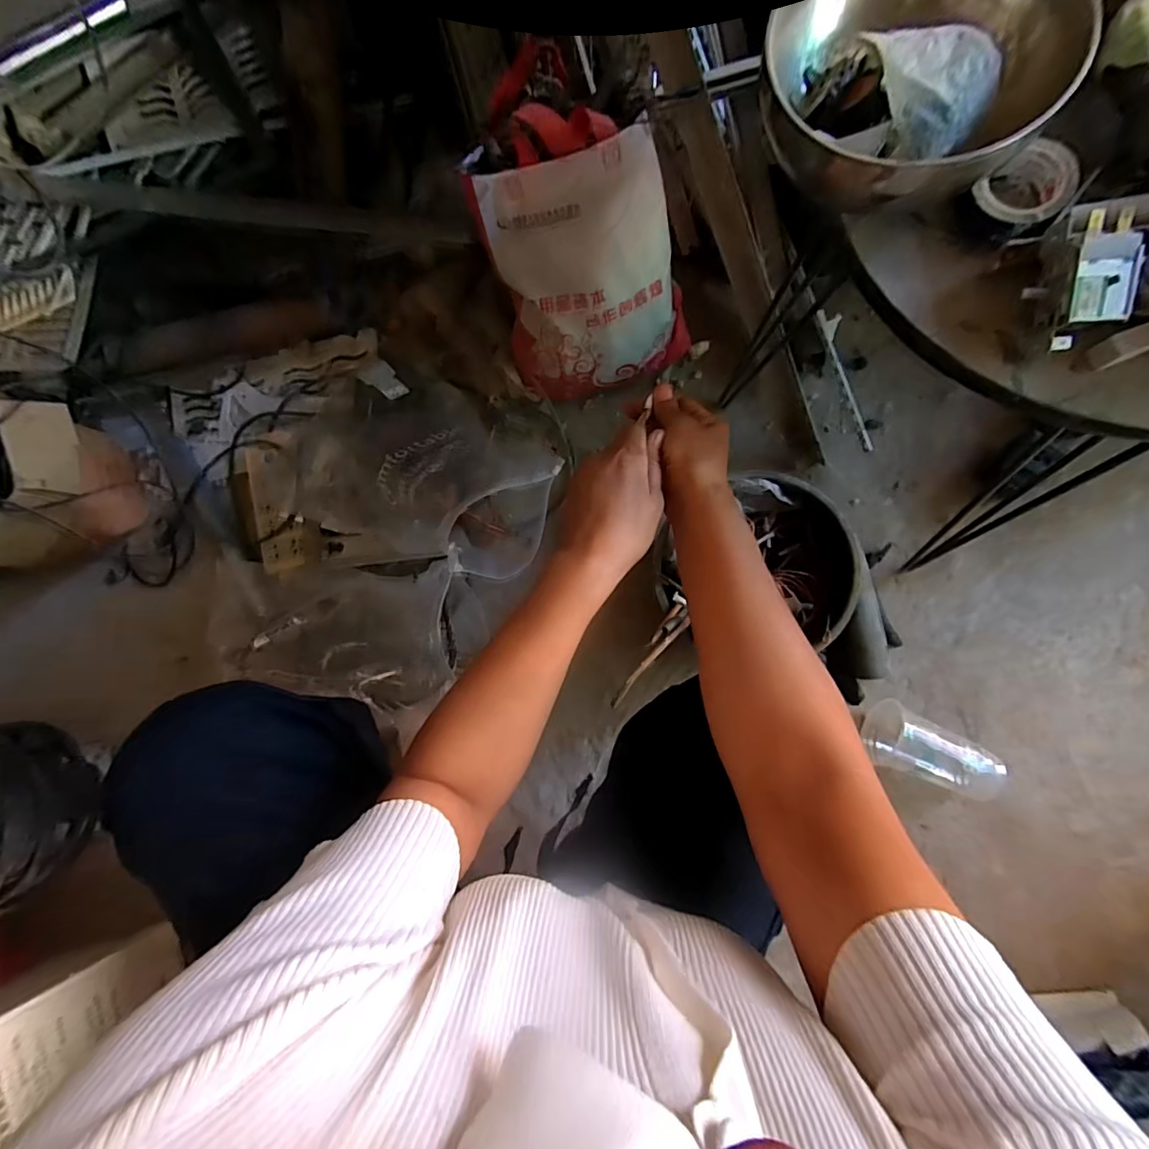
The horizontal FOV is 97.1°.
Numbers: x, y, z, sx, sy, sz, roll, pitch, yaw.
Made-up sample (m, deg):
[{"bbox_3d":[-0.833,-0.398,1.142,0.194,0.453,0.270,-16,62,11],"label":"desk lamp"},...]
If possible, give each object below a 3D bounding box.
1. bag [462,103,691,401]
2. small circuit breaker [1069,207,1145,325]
[{"bbox_3d":[0.018,-0.359,0.636,0.246,0.313,0.141,-5,82,9],"label":"bag"},{"bbox_3d":[0.277,-0.161,0.267,0.030,0.013,0.053,-1,103,6],"label":"small circuit breaker"}]

